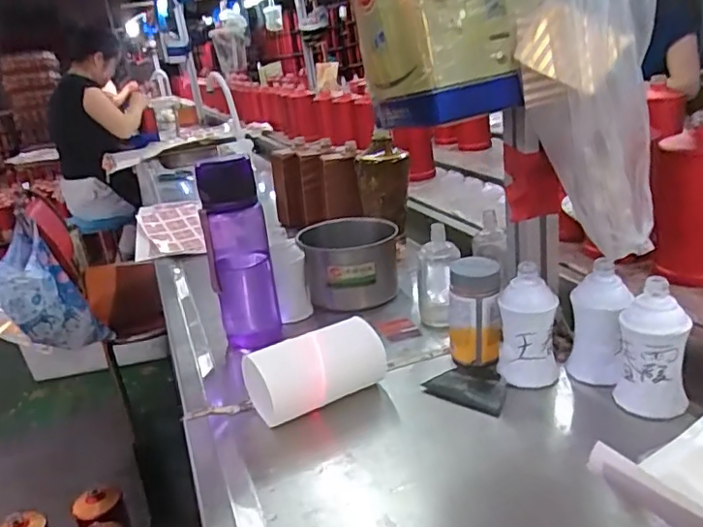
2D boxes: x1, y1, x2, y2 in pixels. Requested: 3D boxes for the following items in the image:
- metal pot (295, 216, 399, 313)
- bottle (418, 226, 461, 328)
[{"bbox_3d":[-0.001,0.000,0.827,0.131,0.091,0.126,-7,20,2],"label":"metal pot"},{"bbox_3d":[0.107,0.019,0.713,0.049,0.119,0.049,-8,20,-1],"label":"bottle"}]

